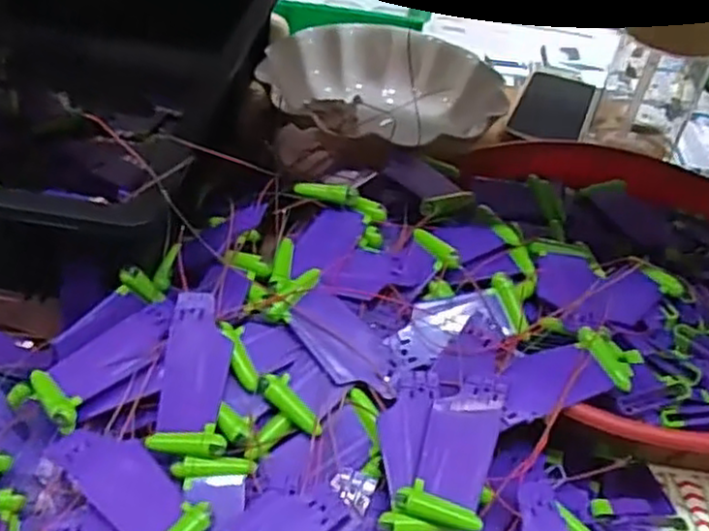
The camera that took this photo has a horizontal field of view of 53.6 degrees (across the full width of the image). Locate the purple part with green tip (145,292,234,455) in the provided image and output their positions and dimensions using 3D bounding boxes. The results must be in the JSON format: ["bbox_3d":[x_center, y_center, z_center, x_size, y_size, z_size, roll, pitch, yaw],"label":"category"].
[{"bbox_3d":[-0.089,0.058,0.391,0.039,0.009,0.089,2,70,-5],"label":"purple part with green tip"}]

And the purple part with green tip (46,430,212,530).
[{"bbox_3d":[-0.115,0.115,0.363,0.086,0.018,0.038,34,47,27],"label":"purple part with green tip"}]

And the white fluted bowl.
[{"bbox_3d":[0.022,-0.163,0.663,0.193,0.064,0.191,4,41,-4],"label":"white fluted bowl"}]

